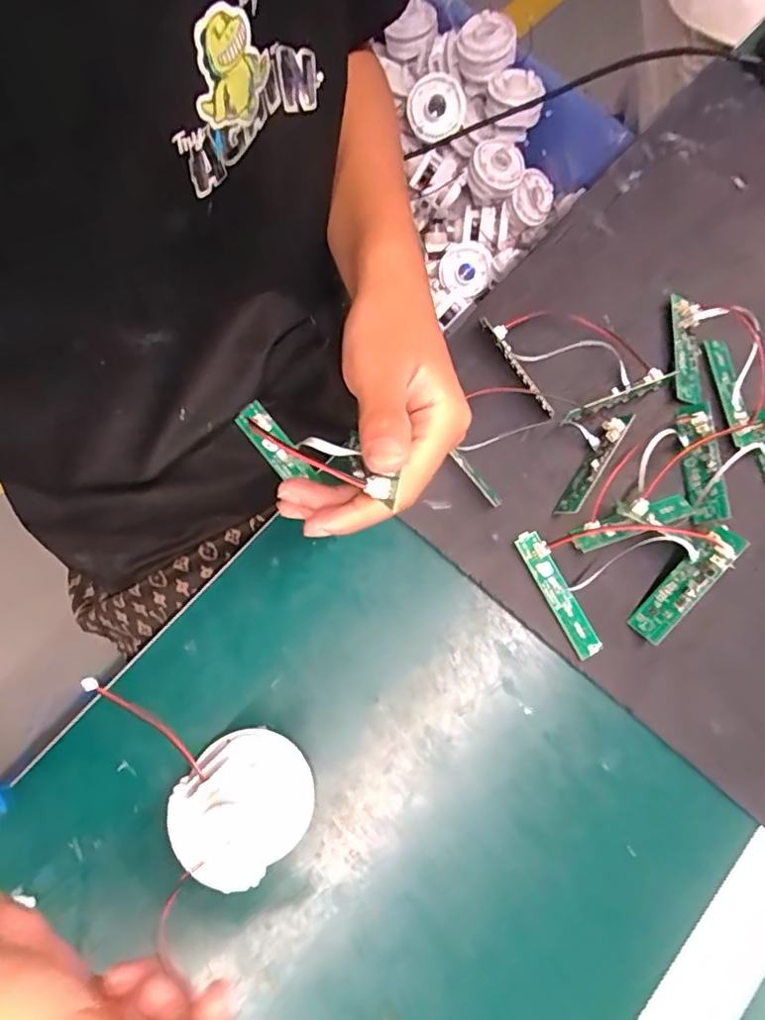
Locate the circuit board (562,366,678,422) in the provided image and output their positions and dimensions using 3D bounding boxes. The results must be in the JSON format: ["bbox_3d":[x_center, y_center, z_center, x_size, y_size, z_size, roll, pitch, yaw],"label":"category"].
[{"bbox_3d":[0.157,-0.075,0.378,0.072,0.019,0.013,-26,77,-8],"label":"circuit board"}]

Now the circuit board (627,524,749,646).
[{"bbox_3d":[0.184,0.045,0.339,0.080,0.006,0.021,-51,52,9],"label":"circuit board"}]

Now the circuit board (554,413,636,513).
[{"bbox_3d":[0.139,-0.030,0.369,0.014,0.017,0.079,32,76,7],"label":"circuit board"}]

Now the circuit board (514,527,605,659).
[{"bbox_3d":[0.110,0.052,0.354,0.017,0.005,0.083,-27,79,0],"label":"circuit board"}]

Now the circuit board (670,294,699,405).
[{"bbox_3d":[0.214,-0.115,0.395,0.017,0.009,0.083,7,76,0],"label":"circuit board"}]

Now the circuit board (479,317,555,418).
[{"bbox_3d":[0.092,-0.098,0.385,0.010,0.015,0.081,-29,78,-9],"label":"circuit board"}]

